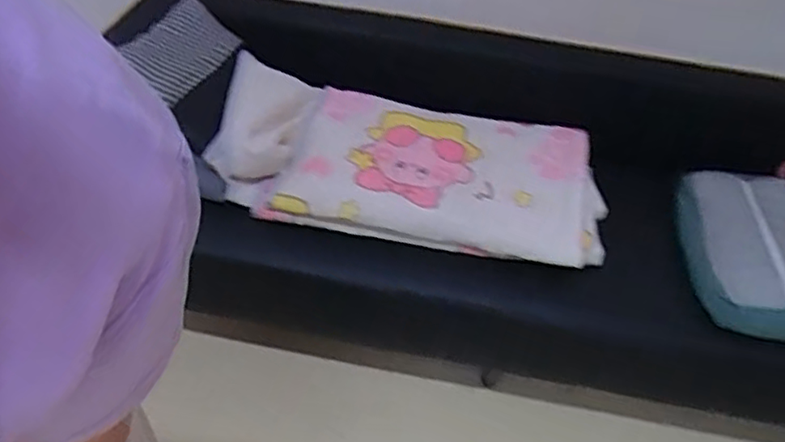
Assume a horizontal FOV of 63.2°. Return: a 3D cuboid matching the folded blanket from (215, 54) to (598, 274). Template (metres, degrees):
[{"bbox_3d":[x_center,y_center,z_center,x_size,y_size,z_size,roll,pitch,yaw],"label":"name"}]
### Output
[{"bbox_3d":[0.034,-0.129,1.307,0.781,0.078,0.395,11,51,-1],"label":"folded blanket"}]

